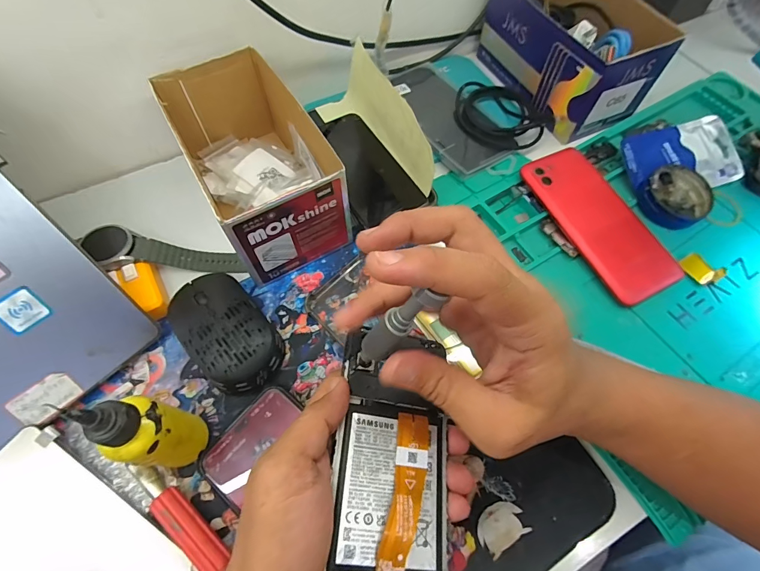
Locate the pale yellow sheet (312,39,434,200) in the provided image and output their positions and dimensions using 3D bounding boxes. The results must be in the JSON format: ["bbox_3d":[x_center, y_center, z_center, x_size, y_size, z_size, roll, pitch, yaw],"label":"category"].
[{"bbox_3d":[-0.004,-0.147,0.366,0.045,0.076,0.150,-29,67,-15],"label":"pale yellow sheet"}]

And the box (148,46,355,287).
[{"bbox_3d":[-0.112,-0.111,0.343,0.094,0.084,0.188,-28,67,-14],"label":"box"}]

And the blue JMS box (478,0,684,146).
[{"bbox_3d":[0.207,-0.272,0.427,0.104,0.082,0.190,-25,66,-13],"label":"blue JMS box"}]

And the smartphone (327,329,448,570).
[{"bbox_3d":[0.008,0.105,0.228,0.067,0.008,0.147,12,59,-14],"label":"smartphone"}]

